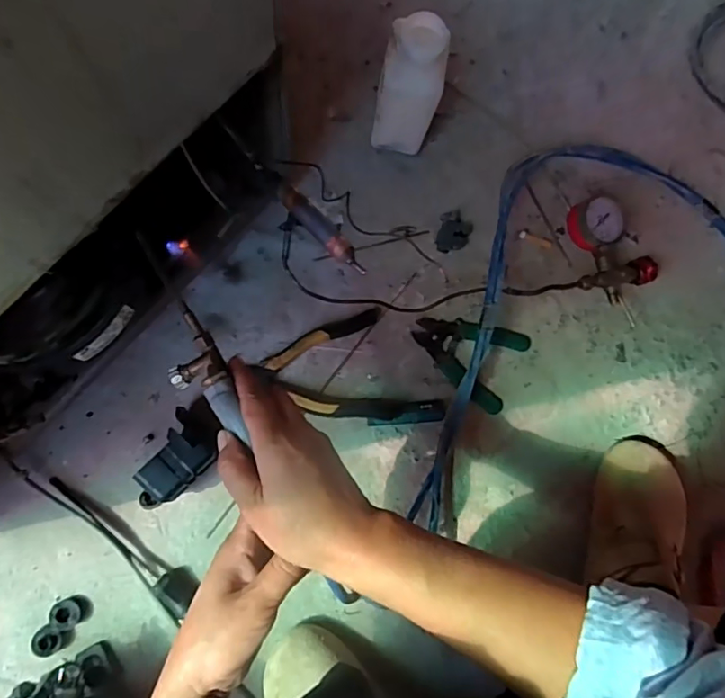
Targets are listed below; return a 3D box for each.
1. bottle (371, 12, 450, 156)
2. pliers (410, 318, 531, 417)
[{"bbox_3d":[0.048,-0.272,0.567,0.063,0.151,0.075,6,84,-3],"label":"bottle"},{"bbox_3d":[0.120,0.003,0.613,0.128,0.009,0.098,27,83,-1],"label":"pliers"}]

